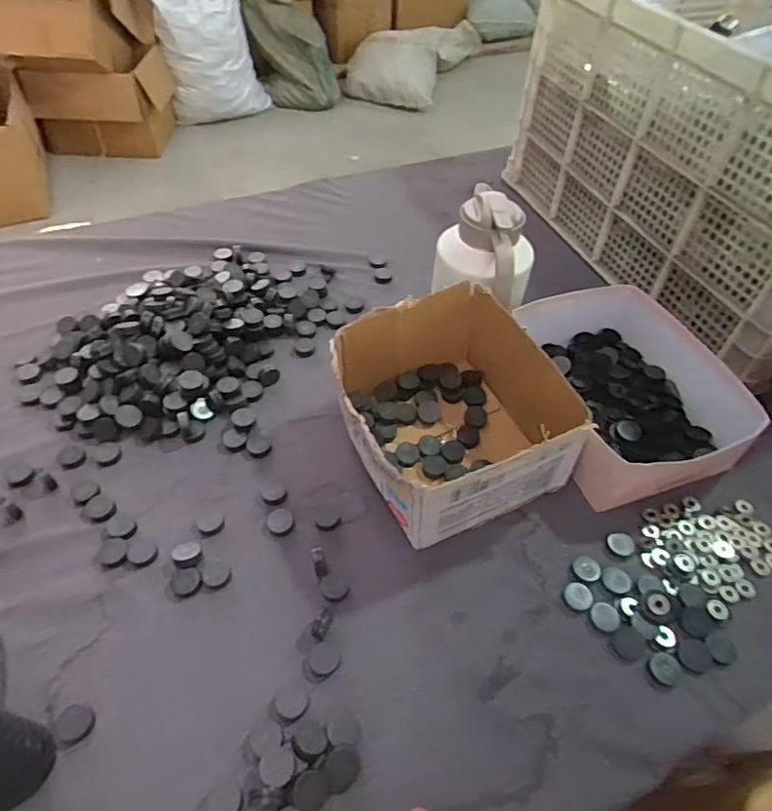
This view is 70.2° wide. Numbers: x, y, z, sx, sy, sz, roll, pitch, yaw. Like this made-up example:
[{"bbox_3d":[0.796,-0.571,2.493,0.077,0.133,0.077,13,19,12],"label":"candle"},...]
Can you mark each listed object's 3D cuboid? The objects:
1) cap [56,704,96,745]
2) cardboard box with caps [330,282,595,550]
[{"bbox_3d":[-0.310,0.317,0.548,0.031,0.014,0.033,1,49,-1],"label":"cap"},{"bbox_3d":[0.073,0.011,0.728,0.241,0.166,0.278,-17,52,-16],"label":"cardboard box with caps"}]

